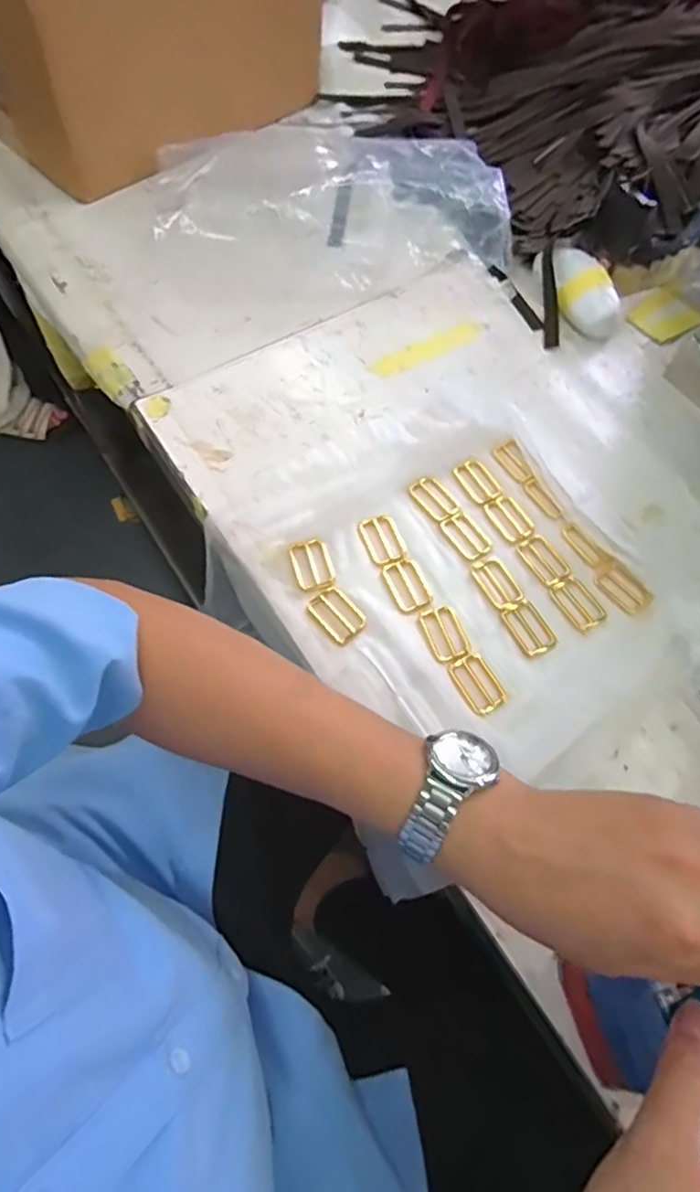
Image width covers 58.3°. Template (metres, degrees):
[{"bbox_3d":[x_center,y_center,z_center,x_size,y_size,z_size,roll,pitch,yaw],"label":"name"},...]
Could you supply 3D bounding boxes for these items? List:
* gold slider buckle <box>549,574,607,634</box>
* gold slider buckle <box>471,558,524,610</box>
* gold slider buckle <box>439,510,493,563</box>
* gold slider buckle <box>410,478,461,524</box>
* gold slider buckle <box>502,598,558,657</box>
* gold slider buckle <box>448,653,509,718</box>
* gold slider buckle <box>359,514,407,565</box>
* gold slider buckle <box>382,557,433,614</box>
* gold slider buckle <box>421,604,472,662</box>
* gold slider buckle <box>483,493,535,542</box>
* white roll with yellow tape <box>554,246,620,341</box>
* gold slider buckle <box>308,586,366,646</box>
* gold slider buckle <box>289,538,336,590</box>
[{"bbox_3d":[0.187,0.007,0.515,0.033,0.004,0.050,-23,62,-15],"label":"gold slider buckle"},{"bbox_3d":[0.120,-0.011,0.512,0.031,0.004,0.046,-24,68,-14],"label":"gold slider buckle"},{"bbox_3d":[0.100,-0.052,0.537,0.030,0.004,0.045,-32,70,-17],"label":"gold slider buckle"},{"bbox_3d":[0.074,-0.085,0.547,0.030,0.004,0.044,-34,70,-18],"label":"gold slider buckle"},{"bbox_3d":[0.143,0.025,0.498,0.031,0.004,0.047,-24,68,-14],"label":"gold slider buckle"},{"bbox_3d":[0.097,0.066,0.473,0.032,0.004,0.047,-20,62,-19],"label":"gold slider buckle"},{"bbox_3d":[0.028,-0.049,0.526,0.032,0.004,0.048,-18,66,-12],"label":"gold slider buckle"},{"bbox_3d":[0.046,-0.009,0.509,0.032,0.004,0.047,-19,67,-12],"label":"gold slider buckle"},{"bbox_3d":[0.075,0.029,0.492,0.031,0.008,0.046,-14,66,-10],"label":"gold slider buckle"},{"bbox_3d":[0.141,-0.068,0.550,0.033,0.006,0.046,-30,69,-16],"label":"gold slider buckle"},{"bbox_3d":[0.248,-0.325,0.663,0.055,0.035,0.108,-21,83,-9],"label":"white roll with yellow tape"},{"bbox_3d":[-0.010,0.015,0.493,0.032,0.004,0.046,-37,71,-19],"label":"gold slider buckle"},{"bbox_3d":[-0.030,-0.026,0.509,0.031,0.006,0.041,-15,66,-10],"label":"gold slider buckle"}]

